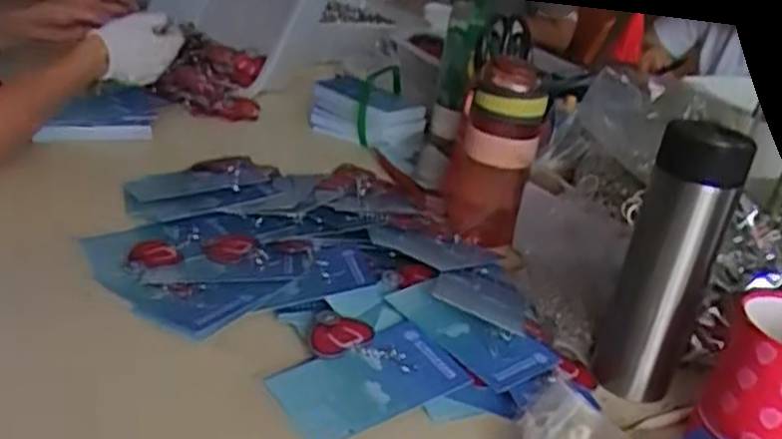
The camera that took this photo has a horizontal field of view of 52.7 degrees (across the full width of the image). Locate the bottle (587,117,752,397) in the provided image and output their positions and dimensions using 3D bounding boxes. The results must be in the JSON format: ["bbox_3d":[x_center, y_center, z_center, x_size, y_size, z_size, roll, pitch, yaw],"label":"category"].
[{"bbox_3d":[0.213,0.033,0.606,0.068,0.213,0.065,19,27,20],"label":"bottle"}]

